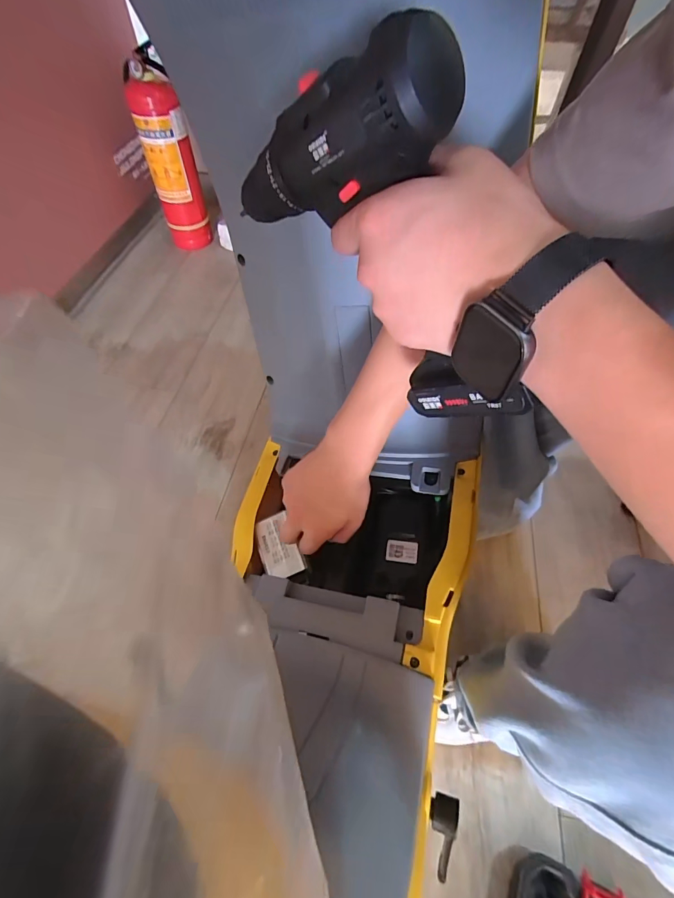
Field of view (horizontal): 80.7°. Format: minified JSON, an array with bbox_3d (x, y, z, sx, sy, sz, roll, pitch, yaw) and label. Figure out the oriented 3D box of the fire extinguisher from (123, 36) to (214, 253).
[{"bbox_3d":[-0.448,-0.769,1.091,0.126,0.430,0.115,-17,57,-13],"label":"fire extinguisher"}]

